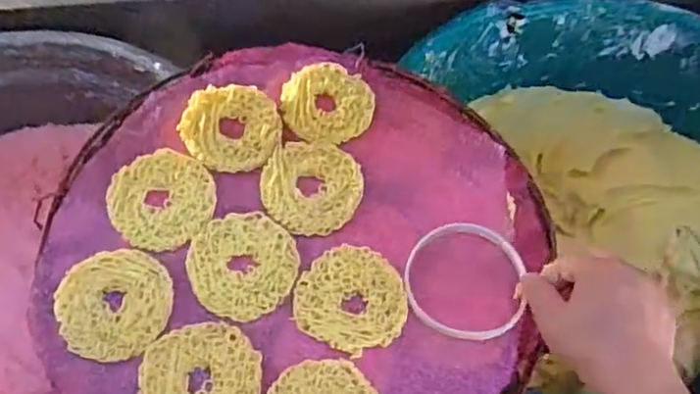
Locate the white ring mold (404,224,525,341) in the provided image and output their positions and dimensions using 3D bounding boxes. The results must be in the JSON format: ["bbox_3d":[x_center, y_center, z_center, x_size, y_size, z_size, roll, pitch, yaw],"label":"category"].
[{"bbox_3d":[0.083,0.060,0.467,0.085,0.018,0.084,9,60,2],"label":"white ring mold"}]

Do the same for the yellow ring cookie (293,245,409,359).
[{"bbox_3d":[0.002,0.072,0.458,0.078,0.008,0.074,1,60,-2],"label":"yellow ring cookie"}]

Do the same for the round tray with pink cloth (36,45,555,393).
[{"bbox_3d":[-0.038,0.031,0.488,0.361,0.024,0.371,1,60,-2],"label":"round tray with pink cloth"}]

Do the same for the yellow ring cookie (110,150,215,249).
[{"bbox_3d":[-0.144,0.001,0.493,0.077,0.006,0.082,1,60,-2],"label":"yellow ring cookie"}]

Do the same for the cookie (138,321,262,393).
[{"bbox_3d":[-0.101,0.125,0.433,0.079,0.012,0.079,6,60,0],"label":"cookie"}]

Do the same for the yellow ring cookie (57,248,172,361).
[{"bbox_3d":[-0.168,0.077,0.459,0.079,0.012,0.077,1,60,-2],"label":"yellow ring cookie"}]

